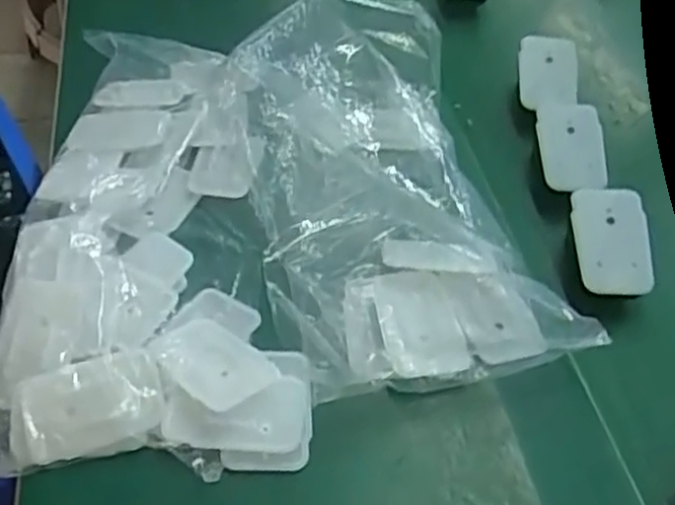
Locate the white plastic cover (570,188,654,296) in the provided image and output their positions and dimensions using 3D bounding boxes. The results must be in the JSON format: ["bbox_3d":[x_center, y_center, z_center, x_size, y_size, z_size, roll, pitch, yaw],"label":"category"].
[{"bbox_3d":[0.164,-0.007,0.426,0.044,0.005,0.066,0,71,0],"label":"white plastic cover"}]

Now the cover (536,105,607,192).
[{"bbox_3d":[0.159,-0.071,0.483,0.042,0.010,0.062,-3,77,2],"label":"cover"}]

